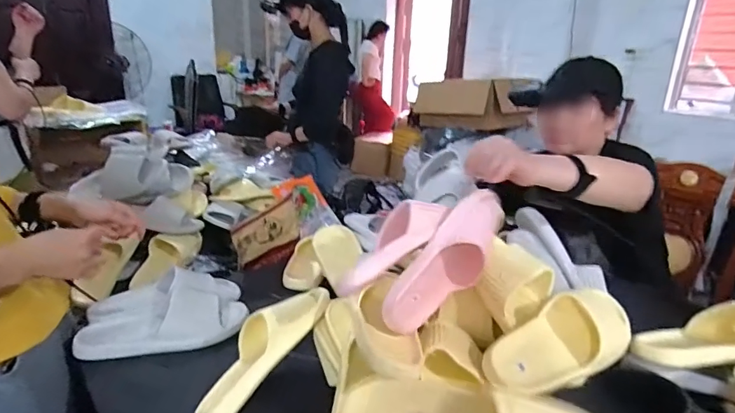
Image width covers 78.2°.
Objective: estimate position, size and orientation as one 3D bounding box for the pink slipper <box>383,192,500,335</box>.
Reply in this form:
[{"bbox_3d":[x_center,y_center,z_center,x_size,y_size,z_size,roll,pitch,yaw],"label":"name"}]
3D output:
[{"bbox_3d":[0.117,0.072,0.611,0.073,0.070,0.239,22,61,43],"label":"pink slipper"}]

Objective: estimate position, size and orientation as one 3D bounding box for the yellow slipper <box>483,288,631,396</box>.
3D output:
[{"bbox_3d":[0.259,0.174,0.597,0.240,0.063,0.087,-9,23,-29],"label":"yellow slipper"}]

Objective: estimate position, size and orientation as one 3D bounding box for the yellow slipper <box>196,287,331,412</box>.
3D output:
[{"bbox_3d":[-0.155,0.202,0.655,0.091,0.070,0.251,16,48,32],"label":"yellow slipper"}]

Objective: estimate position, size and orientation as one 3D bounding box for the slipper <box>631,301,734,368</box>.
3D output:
[{"bbox_3d":[0.489,0.174,0.621,0.228,0.068,0.109,-2,21,-11],"label":"slipper"}]

